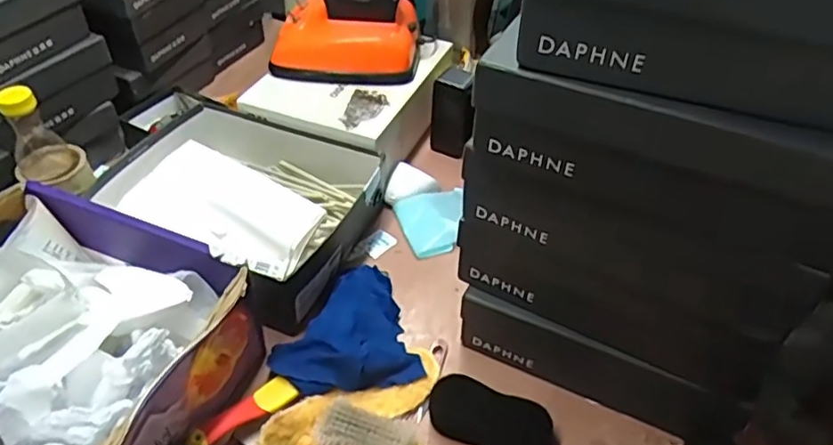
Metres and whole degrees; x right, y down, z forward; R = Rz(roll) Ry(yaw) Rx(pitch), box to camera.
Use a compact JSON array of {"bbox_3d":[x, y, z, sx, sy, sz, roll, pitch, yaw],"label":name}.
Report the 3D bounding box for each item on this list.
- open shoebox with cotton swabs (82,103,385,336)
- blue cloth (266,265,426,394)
[{"bbox_3d":[-0.239,-0.022,0.845,0.337,0.098,0.241,18,46,15],"label":"open shoebox with cotton swabs"},{"bbox_3d":[-0.092,0.123,0.726,0.161,0.041,0.168,-12,46,-14],"label":"blue cloth"}]

